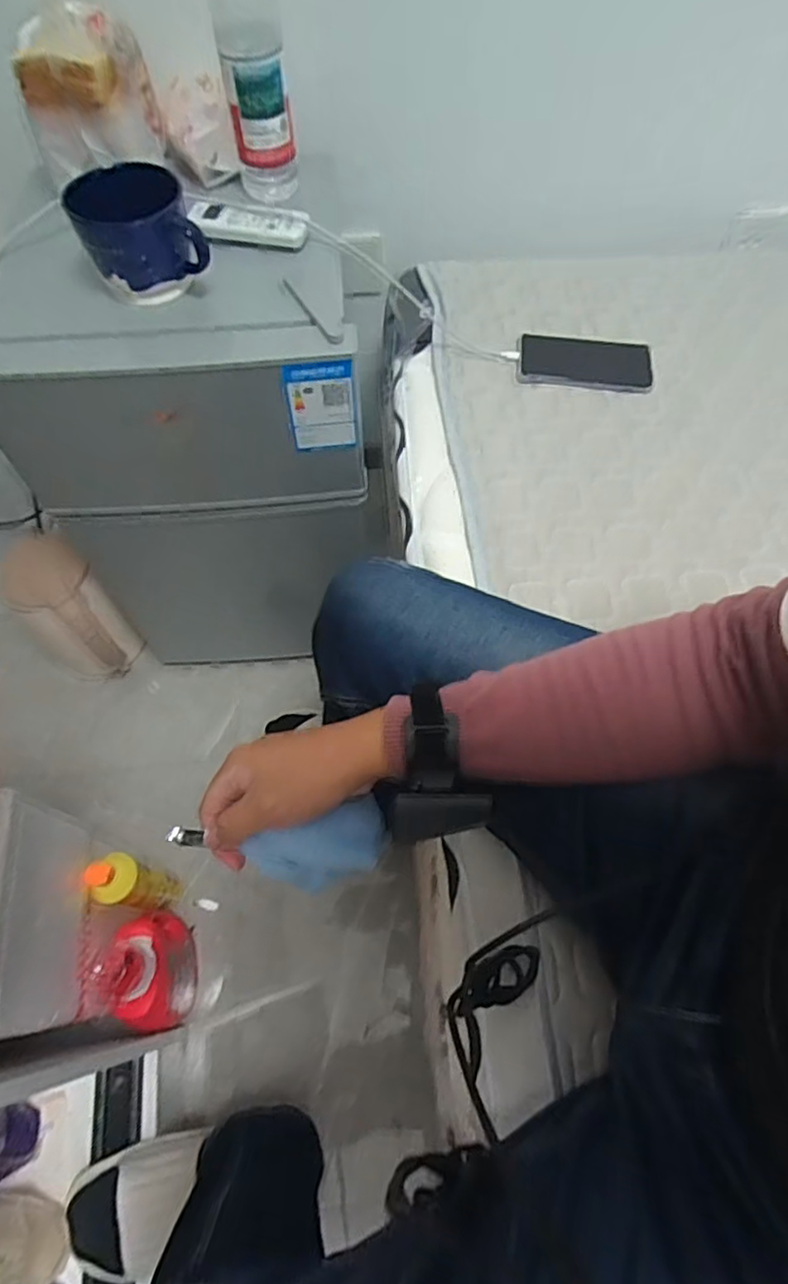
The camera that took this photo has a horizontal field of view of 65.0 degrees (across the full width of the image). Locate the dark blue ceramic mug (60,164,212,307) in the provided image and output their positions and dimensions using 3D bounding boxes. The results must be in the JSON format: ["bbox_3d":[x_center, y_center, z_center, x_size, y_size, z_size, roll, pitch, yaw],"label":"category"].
[{"bbox_3d":[-0.237,-0.375,0.574,0.101,0.076,0.101,-25,65,-12],"label":"dark blue ceramic mug"}]

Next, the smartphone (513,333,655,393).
[{"bbox_3d":[0.231,-0.340,0.751,0.161,0.010,0.082,5,67,0],"label":"smartphone"}]

